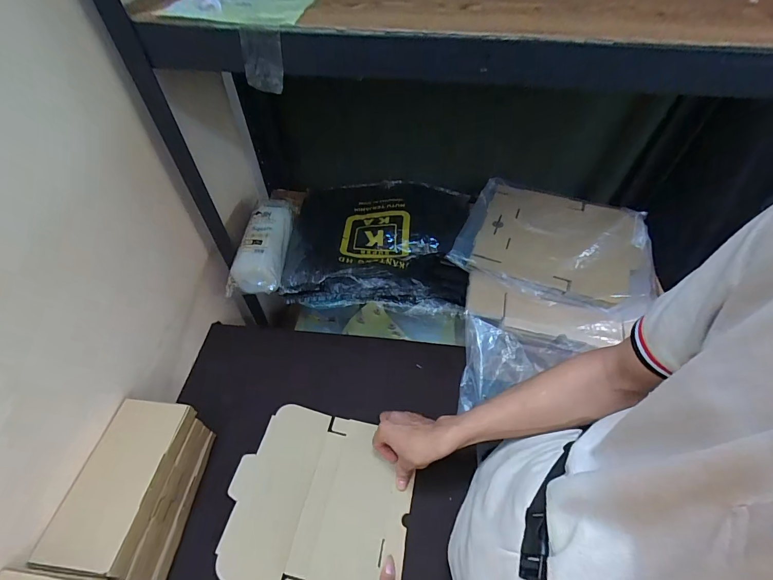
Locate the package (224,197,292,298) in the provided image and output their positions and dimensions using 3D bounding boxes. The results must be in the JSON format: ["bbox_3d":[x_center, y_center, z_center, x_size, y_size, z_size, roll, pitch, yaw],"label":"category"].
[{"bbox_3d":[-0.253,-0.099,0.768,0.106,0.071,0.247,2,51,1],"label":"package"}]

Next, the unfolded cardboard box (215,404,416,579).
[{"bbox_3d":[-0.096,0.322,0.563,0.259,0.043,0.250,9,51,7],"label":"unfolded cardboard box"}]

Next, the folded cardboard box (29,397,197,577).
[{"bbox_3d":[-0.355,0.249,0.488,0.107,0.028,0.198,6,51,4],"label":"folded cardboard box"}]

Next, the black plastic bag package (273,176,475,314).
[{"bbox_3d":[-0.013,-0.113,0.820,0.385,0.078,0.333,4,51,2],"label":"black plastic bag package"}]

